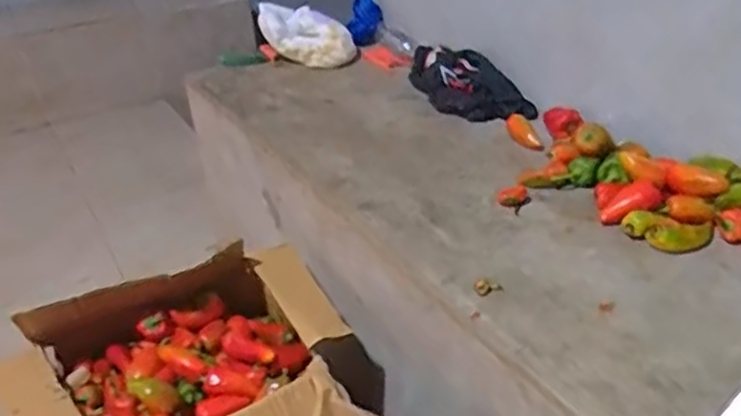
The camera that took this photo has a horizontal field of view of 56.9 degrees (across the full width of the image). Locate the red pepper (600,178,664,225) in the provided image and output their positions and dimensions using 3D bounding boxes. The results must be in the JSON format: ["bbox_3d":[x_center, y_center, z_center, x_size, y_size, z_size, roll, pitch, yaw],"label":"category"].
[{"bbox_3d":[0.348,-0.007,0.917,0.077,0.035,0.049,-23,37,-26],"label":"red pepper"}]

